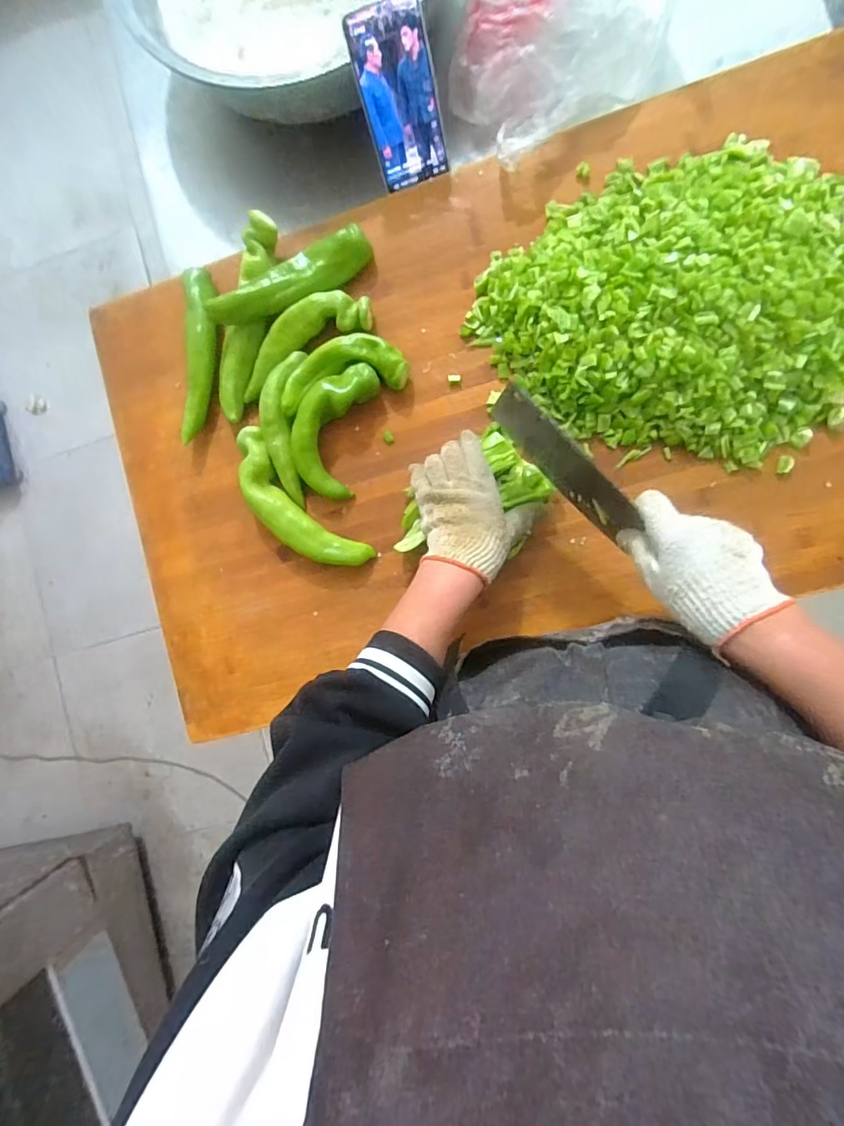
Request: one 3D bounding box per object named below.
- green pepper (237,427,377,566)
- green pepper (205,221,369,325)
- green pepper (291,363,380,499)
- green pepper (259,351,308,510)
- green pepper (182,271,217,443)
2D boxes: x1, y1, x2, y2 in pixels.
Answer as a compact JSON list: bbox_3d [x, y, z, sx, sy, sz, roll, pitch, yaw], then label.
[{"bbox_3d":[-0.145,-0.061,0.557,0.068,0.037,0.198,-44,84,5],"label":"green pepper"},{"bbox_3d":[-0.145,-0.314,0.557,0.190,0.038,0.044,-29,122,-3],"label":"green pepper"},{"bbox_3d":[-0.099,-0.148,0.548,0.070,0.040,0.141,18,91,8],"label":"green pepper"},{"bbox_3d":[-0.155,-0.151,0.557,0.045,0.034,0.170,0,89,8],"label":"green pepper"},{"bbox_3d":[-0.259,-0.245,0.581,0.039,0.026,0.202,0,89,8],"label":"green pepper"}]

